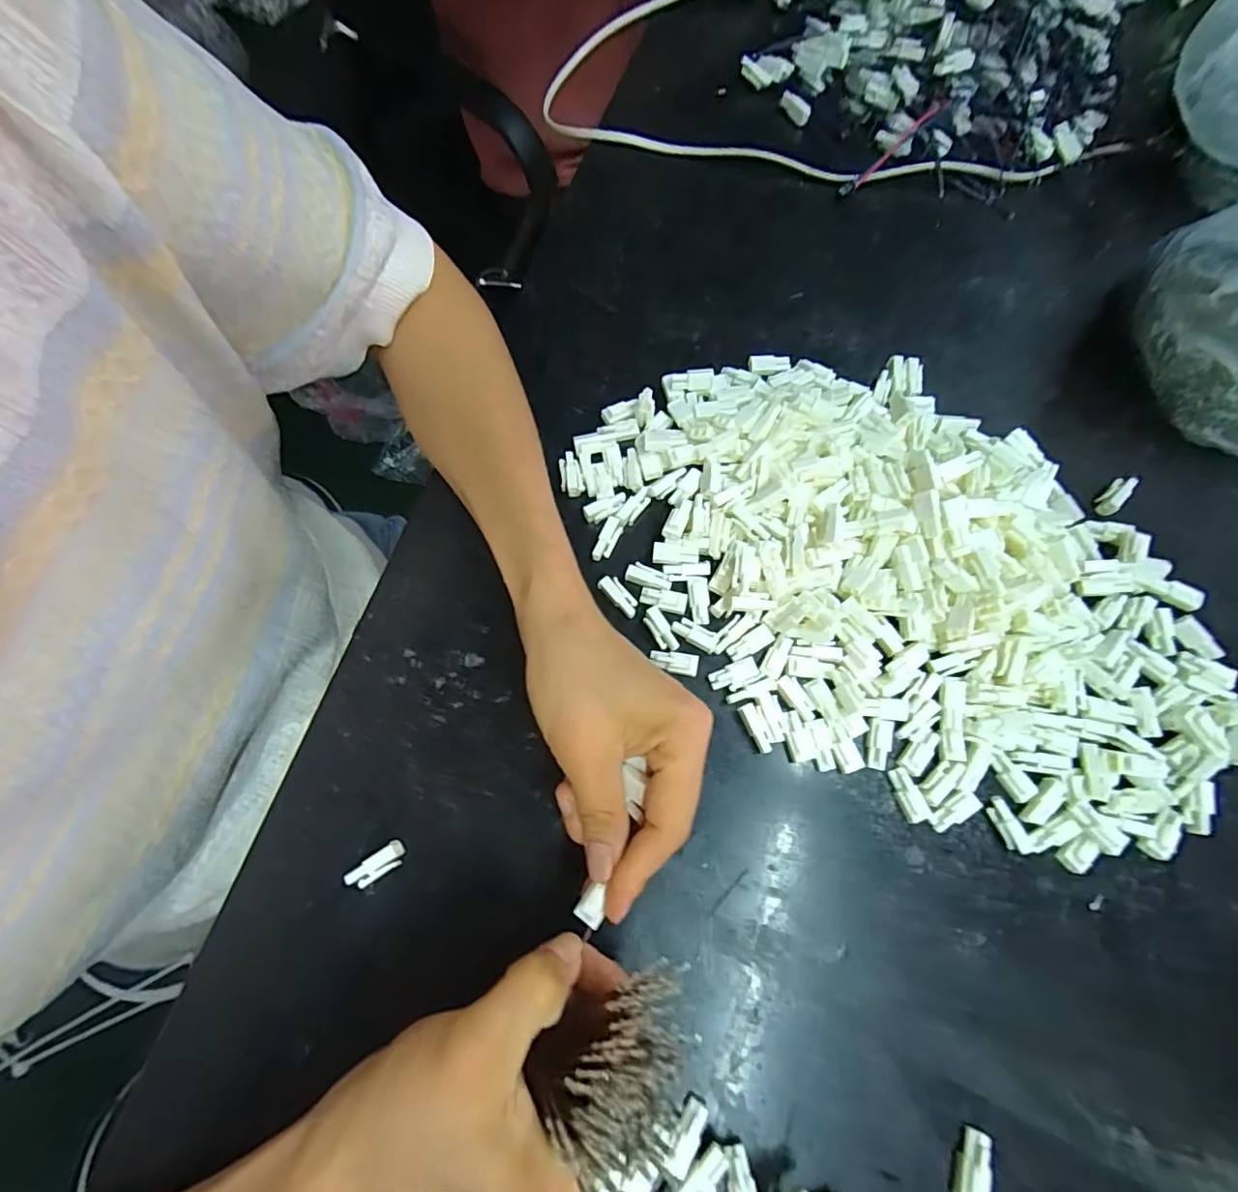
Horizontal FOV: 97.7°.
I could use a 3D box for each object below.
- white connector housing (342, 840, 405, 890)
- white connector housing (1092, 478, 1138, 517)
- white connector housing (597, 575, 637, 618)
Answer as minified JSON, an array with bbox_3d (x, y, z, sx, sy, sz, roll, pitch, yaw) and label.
[{"bbox_3d":[-0.113,0.126,0.252,0.026,0.010,0.010,-35,76,-11],"label":"white connector housing"},{"bbox_3d":[0.285,-0.058,0.311,0.029,0.007,0.012,-39,77,-12],"label":"white connector housing"},{"bbox_3d":[0.000,0.000,0.288,0.011,0.005,0.025,-43,77,-13],"label":"white connector housing"}]

